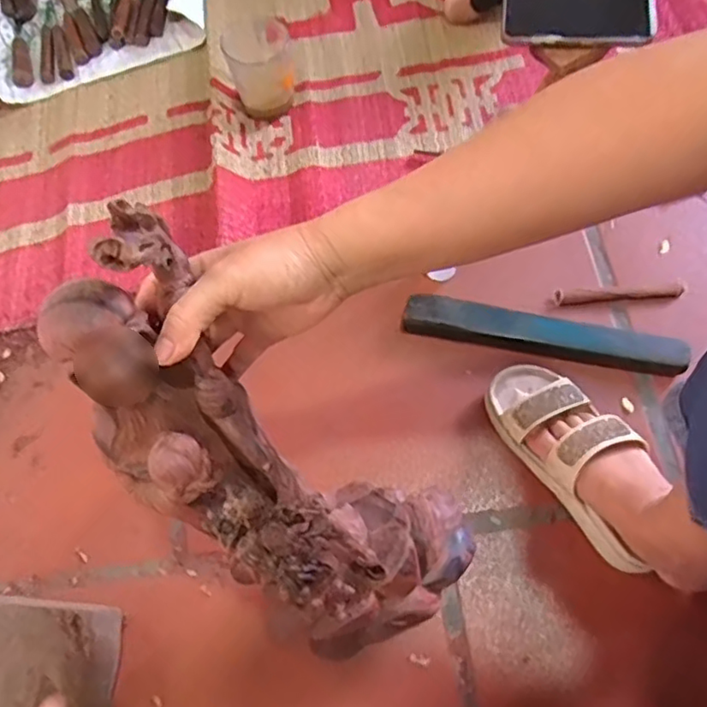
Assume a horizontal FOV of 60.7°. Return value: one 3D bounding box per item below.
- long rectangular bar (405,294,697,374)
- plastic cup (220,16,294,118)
[{"bbox_3d":[0.201,-0.020,0.666,0.298,0.034,0.043,11,68,8],"label":"long rectangular bar"},{"bbox_3d":[-0.125,-0.390,0.819,0.086,0.086,0.092,-1,67,3],"label":"plastic cup"}]

